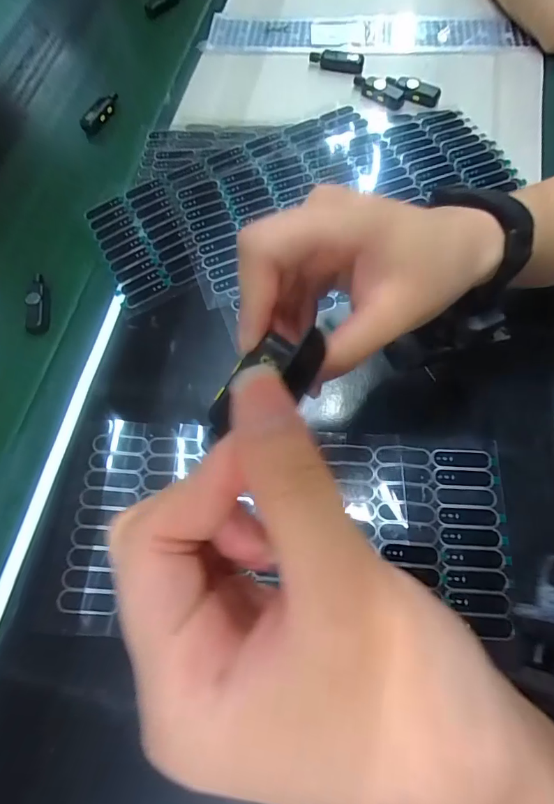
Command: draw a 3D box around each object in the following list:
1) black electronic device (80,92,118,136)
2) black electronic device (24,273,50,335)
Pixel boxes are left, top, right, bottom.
[{"bbox_3d":[-0.194,-0.317,0.464,0.017,0.012,0.057,21,72,10],"label":"black electronic device"},{"bbox_3d":[-0.208,-0.086,0.370,0.020,0.010,0.055,-13,69,-2],"label":"black electronic device"}]

